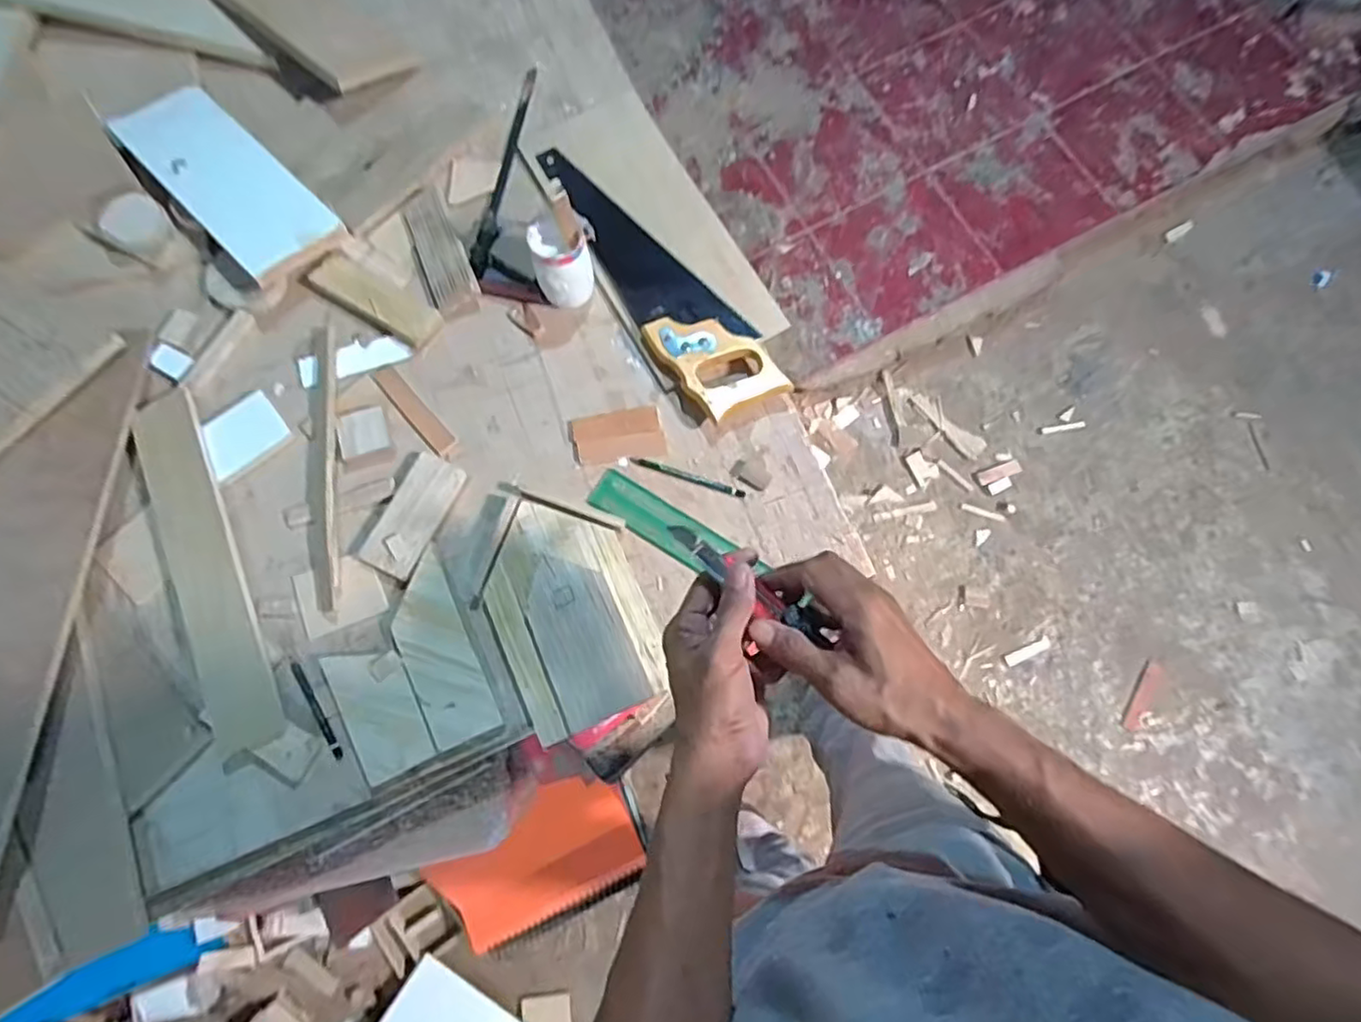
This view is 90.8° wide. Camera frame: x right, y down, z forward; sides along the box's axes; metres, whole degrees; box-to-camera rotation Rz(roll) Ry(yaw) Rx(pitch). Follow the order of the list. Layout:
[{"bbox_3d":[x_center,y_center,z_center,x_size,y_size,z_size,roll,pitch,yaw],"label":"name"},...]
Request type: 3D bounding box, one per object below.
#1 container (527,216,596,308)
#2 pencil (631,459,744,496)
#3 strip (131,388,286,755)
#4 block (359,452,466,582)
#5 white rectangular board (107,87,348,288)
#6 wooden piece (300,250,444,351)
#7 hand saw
[{"bbox_3d":[-0.125,-0.264,0.726,0.057,0.096,0.061,0,76,1],"label":"container"},{"bbox_3d":[0.008,-0.037,0.714,0.124,0.004,0.010,19,78,6],"label":"pencil"},{"bbox_3d":[-0.474,0.048,0.669,0.062,0.017,0.375,-21,76,-15],"label":"strip"},{"bbox_3d":[-0.273,0.004,0.688,0.057,0.012,0.125,24,78,7],"label":"block"},{"bbox_3d":[-0.509,-0.372,0.755,0.310,0.015,0.112,43,70,14],"label":"white rectangular board"},{"bbox_3d":[-0.343,-0.237,0.748,0.161,0.015,0.051,31,79,9],"label":"wooden piece"},{"bbox_3d":[-0.034,-0.267,0.757,0.103,0.036,0.396,-34,78,-7],"label":"hand saw"}]

